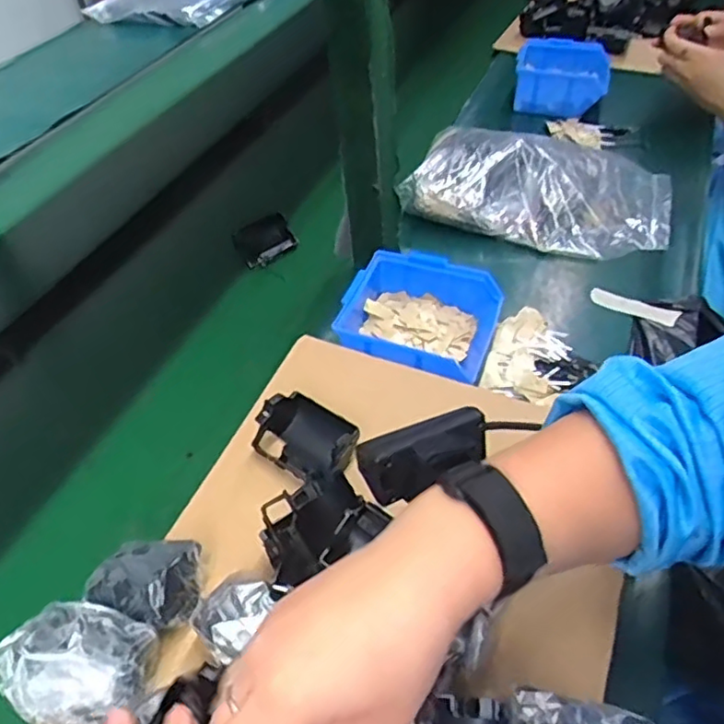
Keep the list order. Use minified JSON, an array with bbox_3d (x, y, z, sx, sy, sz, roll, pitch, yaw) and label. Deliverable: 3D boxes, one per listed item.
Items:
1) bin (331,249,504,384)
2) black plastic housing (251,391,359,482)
[{"bbox_3d":[0.051,-0.037,0.599,0.133,0.058,0.129,15,49,19],"label":"bin"},{"bbox_3d":[-0.039,0.053,0.467,0.074,0.028,0.048,24,53,26],"label":"black plastic housing"}]

